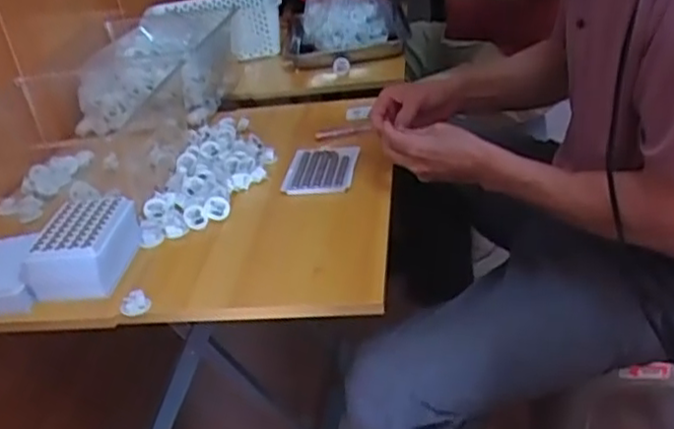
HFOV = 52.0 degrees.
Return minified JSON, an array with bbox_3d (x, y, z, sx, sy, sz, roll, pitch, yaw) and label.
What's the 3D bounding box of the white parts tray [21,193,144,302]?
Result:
[{"bbox_3d":[-0.306,0.034,0.836,0.102,0.058,0.132,-6,30,3],"label":"white parts tray"}]

